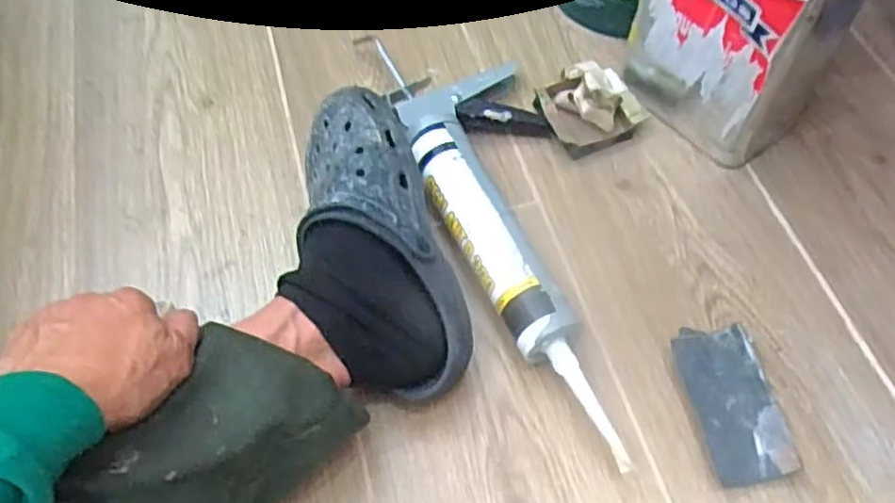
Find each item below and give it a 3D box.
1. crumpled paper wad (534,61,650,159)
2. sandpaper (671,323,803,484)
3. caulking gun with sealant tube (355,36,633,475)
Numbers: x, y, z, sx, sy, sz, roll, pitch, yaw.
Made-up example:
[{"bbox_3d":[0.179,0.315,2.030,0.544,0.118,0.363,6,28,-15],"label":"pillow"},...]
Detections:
[{"bbox_3d":[0.132,-0.143,0.693,0.091,0.040,0.092,-21,60,-13],"label":"crumpled paper wad"},{"bbox_3d":[0.213,0.111,0.539,0.066,0.009,0.115,-5,62,-6],"label":"sandpaper"},{"bbox_3d":[0.051,-0.043,0.619,0.130,0.054,0.467,-16,59,-10],"label":"caulking gun with sealant tube"}]

